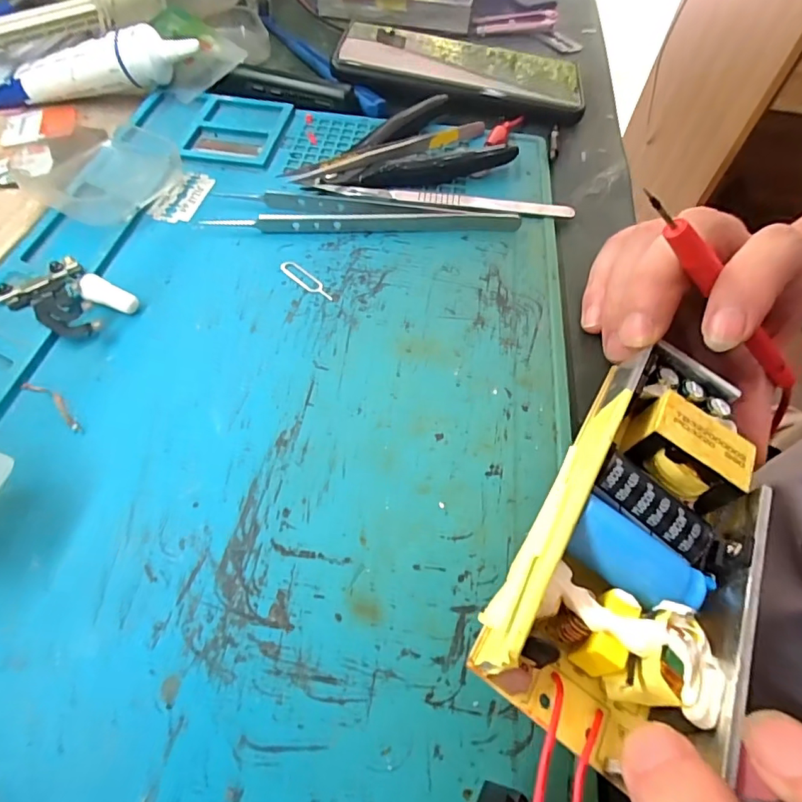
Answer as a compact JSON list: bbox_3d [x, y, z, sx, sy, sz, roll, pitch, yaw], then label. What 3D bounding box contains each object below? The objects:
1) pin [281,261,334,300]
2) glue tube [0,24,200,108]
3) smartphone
[{"bbox_3d":[-0.044,-0.056,0.225,0.033,0.004,0.009,38,66,17],"label":"pin"},{"bbox_3d":[-0.185,-0.198,0.292,0.125,0.026,0.023,-12,57,4],"label":"glue tube"},{"bbox_3d":[0.039,-0.228,0.335,0.162,0.014,0.085,7,56,1],"label":"smartphone"}]

